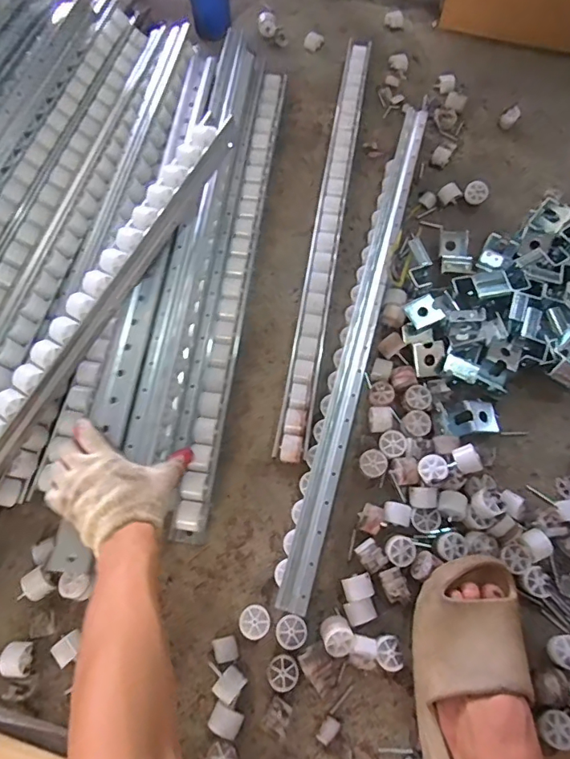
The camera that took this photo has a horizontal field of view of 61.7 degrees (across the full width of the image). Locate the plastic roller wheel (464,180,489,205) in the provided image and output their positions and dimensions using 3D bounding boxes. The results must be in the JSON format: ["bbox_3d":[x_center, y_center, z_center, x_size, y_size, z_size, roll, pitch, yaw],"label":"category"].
[{"bbox_3d":[0.317,-0.310,0.794,0.036,0.020,0.036,4,111,11],"label":"plastic roller wheel"}]

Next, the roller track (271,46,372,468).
[{"bbox_3d":[0.075,-0.253,0.763,0.053,0.043,0.788,10,68,3],"label":"roller track"}]

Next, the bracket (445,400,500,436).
[{"bbox_3d":[0.256,0.051,0.647,0.064,0.023,0.045,-6,68,-4],"label":"bracket"}]

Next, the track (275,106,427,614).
[{"bbox_3d":[0.119,-0.107,0.703,0.060,0.048,0.830,15,68,5],"label":"track"}]

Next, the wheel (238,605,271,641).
[{"bbox_3d":[-0.035,0.284,0.559,0.035,0.024,0.035,1,68,-1],"label":"wheel"}]

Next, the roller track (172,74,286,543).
[{"bbox_3d":[-0.073,-0.169,0.728,0.067,0.049,0.795,7,69,1],"label":"roller track"}]

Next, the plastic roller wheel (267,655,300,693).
[{"bbox_3d":[-0.002,0.332,0.541,0.035,0.022,0.036,1,68,-1],"label":"plastic roller wheel"}]

